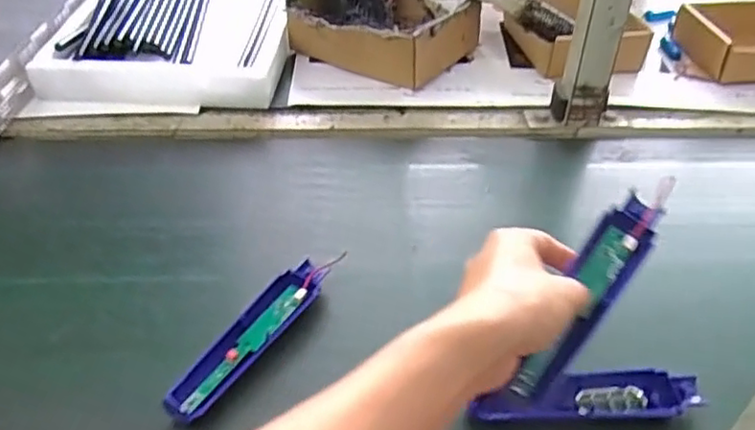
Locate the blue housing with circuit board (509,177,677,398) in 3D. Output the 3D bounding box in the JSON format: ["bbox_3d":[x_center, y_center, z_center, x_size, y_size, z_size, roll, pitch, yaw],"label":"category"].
[{"bbox_3d":[0.144,0.048,0.423,0.034,0.024,0.176,28,70,26],"label":"blue housing with circuit board"}]

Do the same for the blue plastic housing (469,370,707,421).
[{"bbox_3d":[0.152,0.131,0.467,0.167,0.018,0.041,0,40,-3],"label":"blue plastic housing"}]

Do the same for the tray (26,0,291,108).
[{"bbox_3d":[-0.256,-0.264,0.878,0.285,0.063,0.371,5,40,2],"label":"tray"}]

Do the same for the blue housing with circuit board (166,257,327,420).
[{"bbox_3d":[-0.100,0.095,0.502,0.034,0.023,0.168,26,45,25],"label":"blue housing with circuit board"}]

